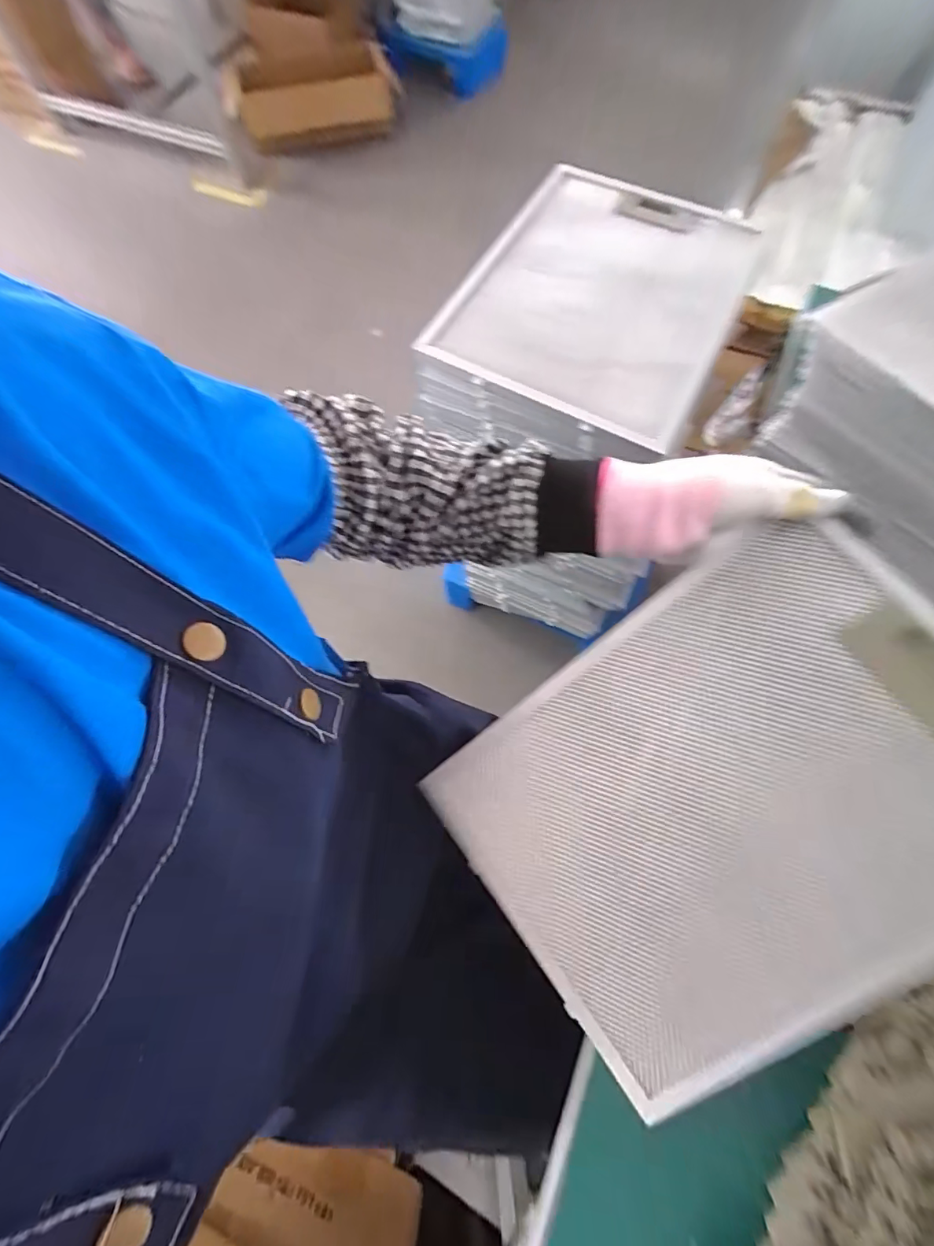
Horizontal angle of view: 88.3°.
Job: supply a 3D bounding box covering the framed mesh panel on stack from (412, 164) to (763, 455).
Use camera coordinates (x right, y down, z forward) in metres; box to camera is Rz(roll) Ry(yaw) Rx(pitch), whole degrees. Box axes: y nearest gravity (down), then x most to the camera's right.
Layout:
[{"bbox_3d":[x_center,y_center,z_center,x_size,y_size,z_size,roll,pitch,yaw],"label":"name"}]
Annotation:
[{"bbox_3d":[0.147,-0.350,0.504,0.259,0.025,0.350,28,71,11],"label":"framed mesh panel on stack"}]

